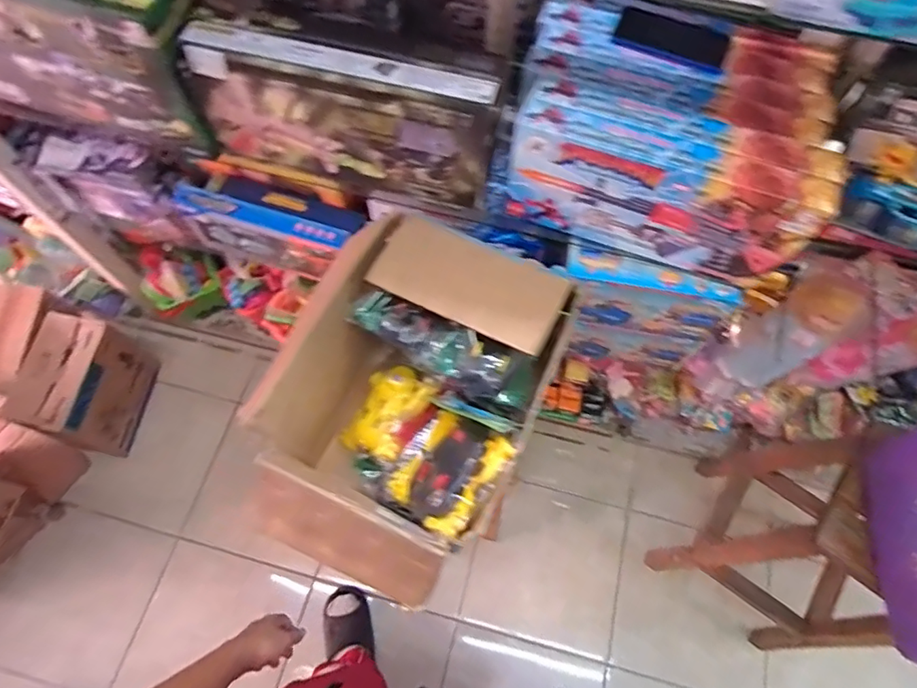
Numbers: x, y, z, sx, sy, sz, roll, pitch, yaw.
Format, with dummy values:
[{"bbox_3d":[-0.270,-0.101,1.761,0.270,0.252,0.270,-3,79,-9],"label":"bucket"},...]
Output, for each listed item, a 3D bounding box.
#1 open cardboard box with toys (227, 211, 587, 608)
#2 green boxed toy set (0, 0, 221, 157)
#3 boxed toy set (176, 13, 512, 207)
[{"bbox_3d":[-0.069,0.101,0.836,0.341,0.240,0.479,20,68,7],"label":"open cardboard box with toys"},{"bbox_3d":[-0.626,-0.466,0.835,0.489,0.241,0.124,15,68,5],"label":"green boxed toy set"},{"bbox_3d":[-0.161,-0.337,0.836,0.444,0.230,0.107,11,68,3],"label":"boxed toy set"}]

